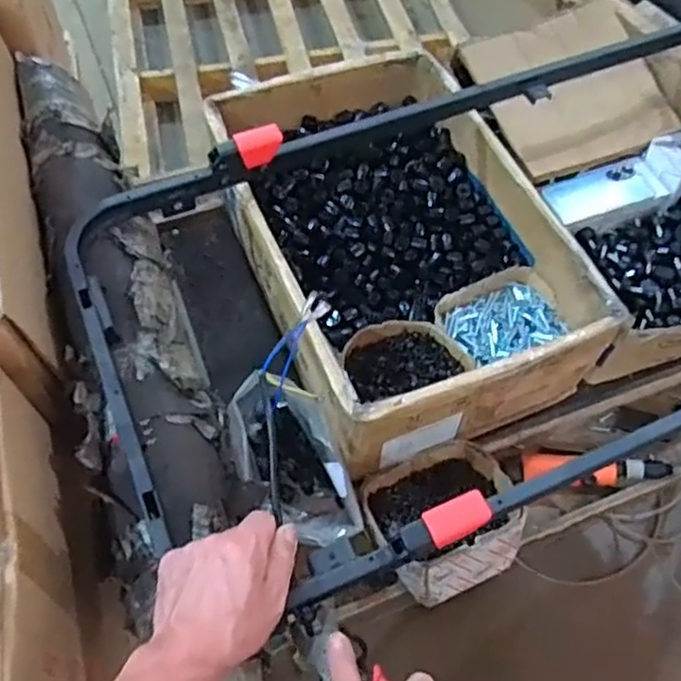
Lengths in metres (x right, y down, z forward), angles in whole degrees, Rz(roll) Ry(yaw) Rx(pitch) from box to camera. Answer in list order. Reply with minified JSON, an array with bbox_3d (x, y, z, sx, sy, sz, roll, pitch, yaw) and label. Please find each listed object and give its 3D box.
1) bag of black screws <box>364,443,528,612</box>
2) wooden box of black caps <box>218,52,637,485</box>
[{"bbox_3d":[0.123,0.195,0.776,0.166,0.061,0.156,-22,62,-14],"label":"bag of black screws"},{"bbox_3d":[0.059,-0.140,0.903,0.371,0.142,0.545,-19,61,-12],"label":"wooden box of black caps"}]

